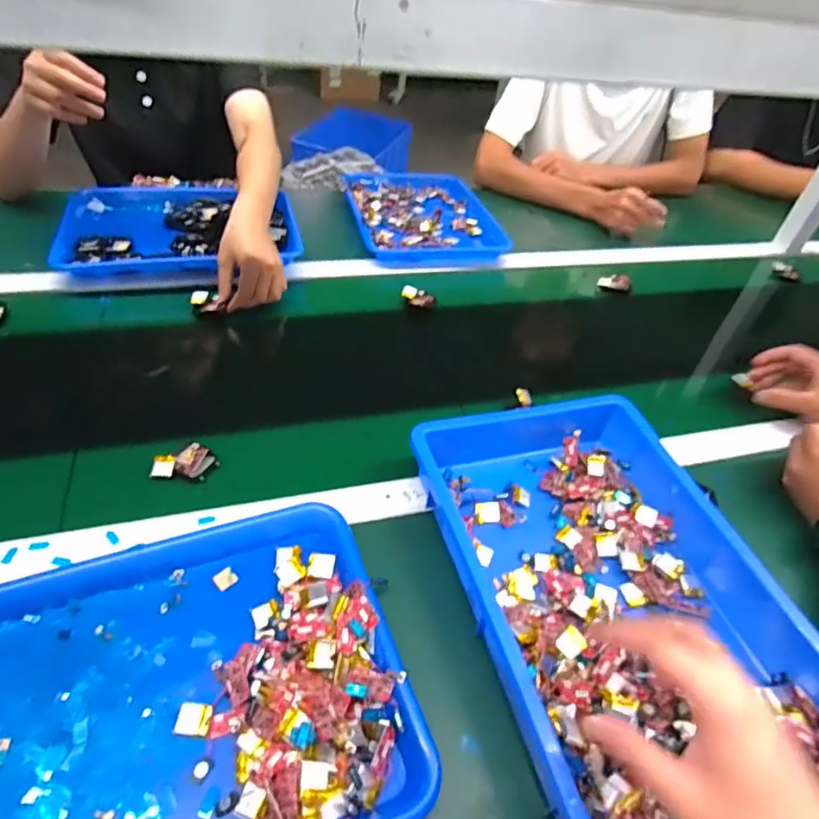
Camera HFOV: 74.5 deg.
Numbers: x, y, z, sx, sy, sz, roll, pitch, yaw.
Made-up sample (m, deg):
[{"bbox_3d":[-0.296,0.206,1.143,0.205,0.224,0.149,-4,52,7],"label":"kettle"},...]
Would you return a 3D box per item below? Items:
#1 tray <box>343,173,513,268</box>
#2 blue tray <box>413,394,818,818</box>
[{"bbox_3d":[0.023,-0.345,0.952,0.247,0.026,0.308,-5,47,-12],"label":"tray"},{"bbox_3d":[0.170,0.143,0.464,0.252,0.062,0.385,-9,48,-16],"label":"blue tray"}]

